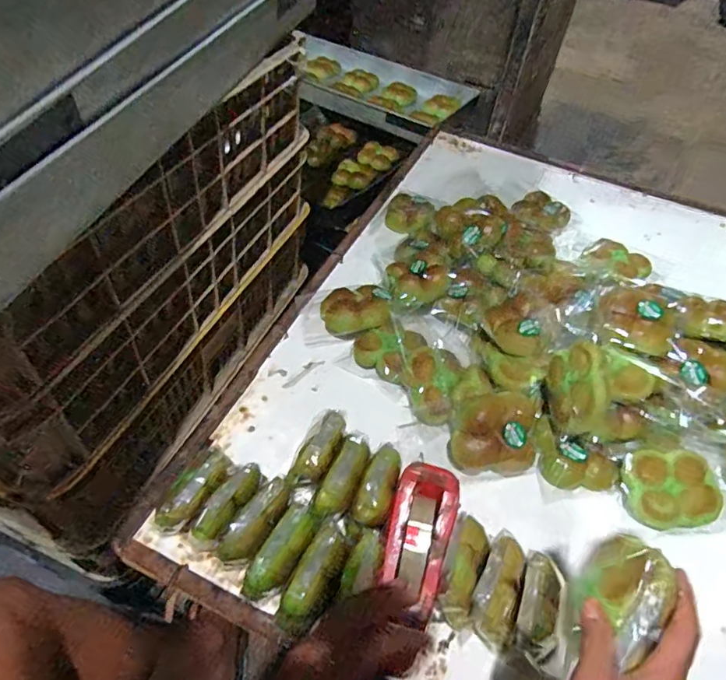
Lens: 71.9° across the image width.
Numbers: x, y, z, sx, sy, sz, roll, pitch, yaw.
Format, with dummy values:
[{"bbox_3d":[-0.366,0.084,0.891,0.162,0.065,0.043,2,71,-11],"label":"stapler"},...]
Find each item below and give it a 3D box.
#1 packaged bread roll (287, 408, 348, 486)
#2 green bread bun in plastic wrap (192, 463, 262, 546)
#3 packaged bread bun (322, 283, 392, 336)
[{"bbox_3d":[-0.052,0.133,0.609,0.037,0.043,0.101,22,51,15],"label":"packaged bread roll"},{"bbox_3d":[-0.150,0.179,0.563,0.036,0.029,0.097,19,50,13],"label":"green bread bun in plastic wrap"},{"bbox_3d":[-0.012,-0.050,0.835,0.113,0.052,0.097,-5,49,-8],"label":"packaged bread bun"}]

